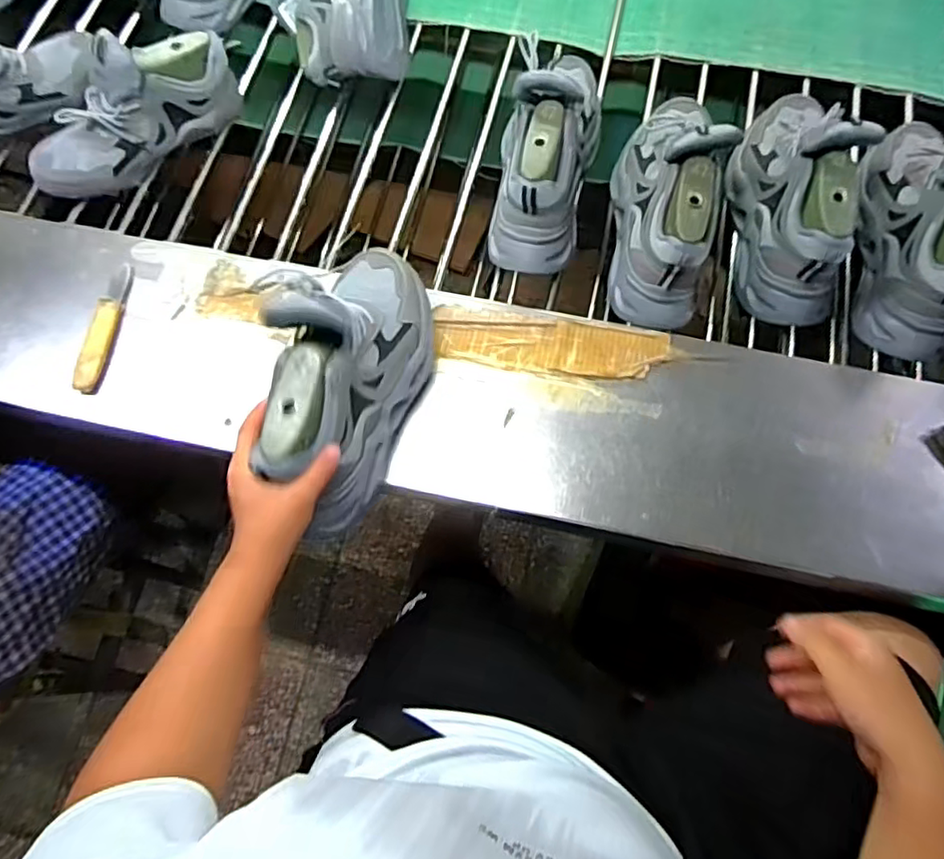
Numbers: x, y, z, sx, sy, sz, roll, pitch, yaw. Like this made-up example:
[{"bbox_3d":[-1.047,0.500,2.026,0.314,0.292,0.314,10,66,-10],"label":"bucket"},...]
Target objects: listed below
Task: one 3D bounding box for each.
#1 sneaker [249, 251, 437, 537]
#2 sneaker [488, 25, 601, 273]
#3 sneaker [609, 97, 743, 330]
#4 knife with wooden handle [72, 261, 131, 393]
[{"bbox_3d":[-0.119,-0.056,0.596,0.109,0.156,0.276,19,69,6],"label":"sneaker"},{"bbox_3d":[0.098,-0.343,0.759,0.099,0.153,0.279,11,72,5],"label":"sneaker"},{"bbox_3d":[0.224,-0.287,0.727,0.098,0.129,0.307,6,71,4],"label":"sneaker"},{"bbox_3d":[-0.421,-0.118,0.728,0.030,0.011,0.162,4,71,3],"label":"knife with wooden handle"}]

